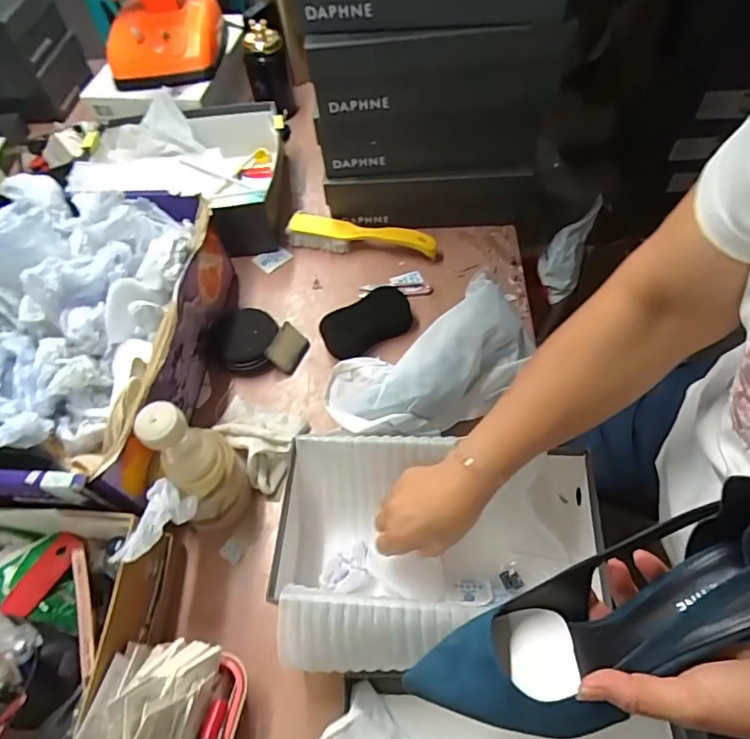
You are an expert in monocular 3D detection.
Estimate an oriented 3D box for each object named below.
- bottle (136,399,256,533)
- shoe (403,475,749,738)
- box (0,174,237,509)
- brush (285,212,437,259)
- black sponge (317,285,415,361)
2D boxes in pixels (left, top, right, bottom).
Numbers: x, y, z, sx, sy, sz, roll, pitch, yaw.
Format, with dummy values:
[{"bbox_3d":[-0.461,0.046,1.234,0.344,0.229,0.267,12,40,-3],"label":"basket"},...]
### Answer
[{"bbox_3d":[-0.181,0.093,0.530,0.078,0.182,0.077,-32,61,-15],"label":"bottle"},{"bbox_3d":[0.141,0.165,0.328,0.255,0.078,0.082,-38,55,22],"label":"shoe"},{"bbox_3d":[-0.364,-0.041,0.616,0.298,0.209,0.389,2,58,6],"label":"box"},{"bbox_3d":[-0.022,-0.199,0.787,0.227,0.046,0.041,12,59,12],"label":"brush"},{"bbox_3d":[-0.010,-0.066,0.710,0.130,0.026,0.065,-29,60,-13],"label":"black sponge"}]

